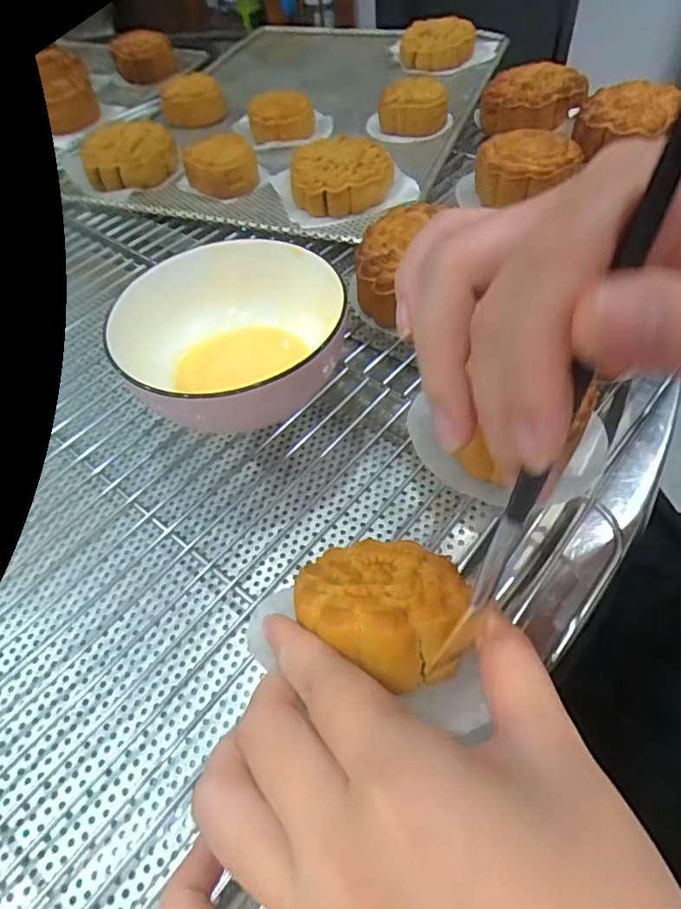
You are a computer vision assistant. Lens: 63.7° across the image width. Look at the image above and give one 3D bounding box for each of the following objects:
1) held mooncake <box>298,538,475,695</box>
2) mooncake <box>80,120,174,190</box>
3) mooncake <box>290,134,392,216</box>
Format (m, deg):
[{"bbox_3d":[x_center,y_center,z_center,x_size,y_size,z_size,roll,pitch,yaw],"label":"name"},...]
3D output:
[{"bbox_3d":[0.015,0.056,0.193,0.056,0.032,0.053,8,25,31],"label":"held mooncake"},{"bbox_3d":[-0.180,-0.259,0.474,0.068,0.029,0.066,-6,51,2],"label":"mooncake"},{"bbox_3d":[0.000,-0.219,0.431,0.077,0.034,0.077,-4,52,3],"label":"mooncake"}]

